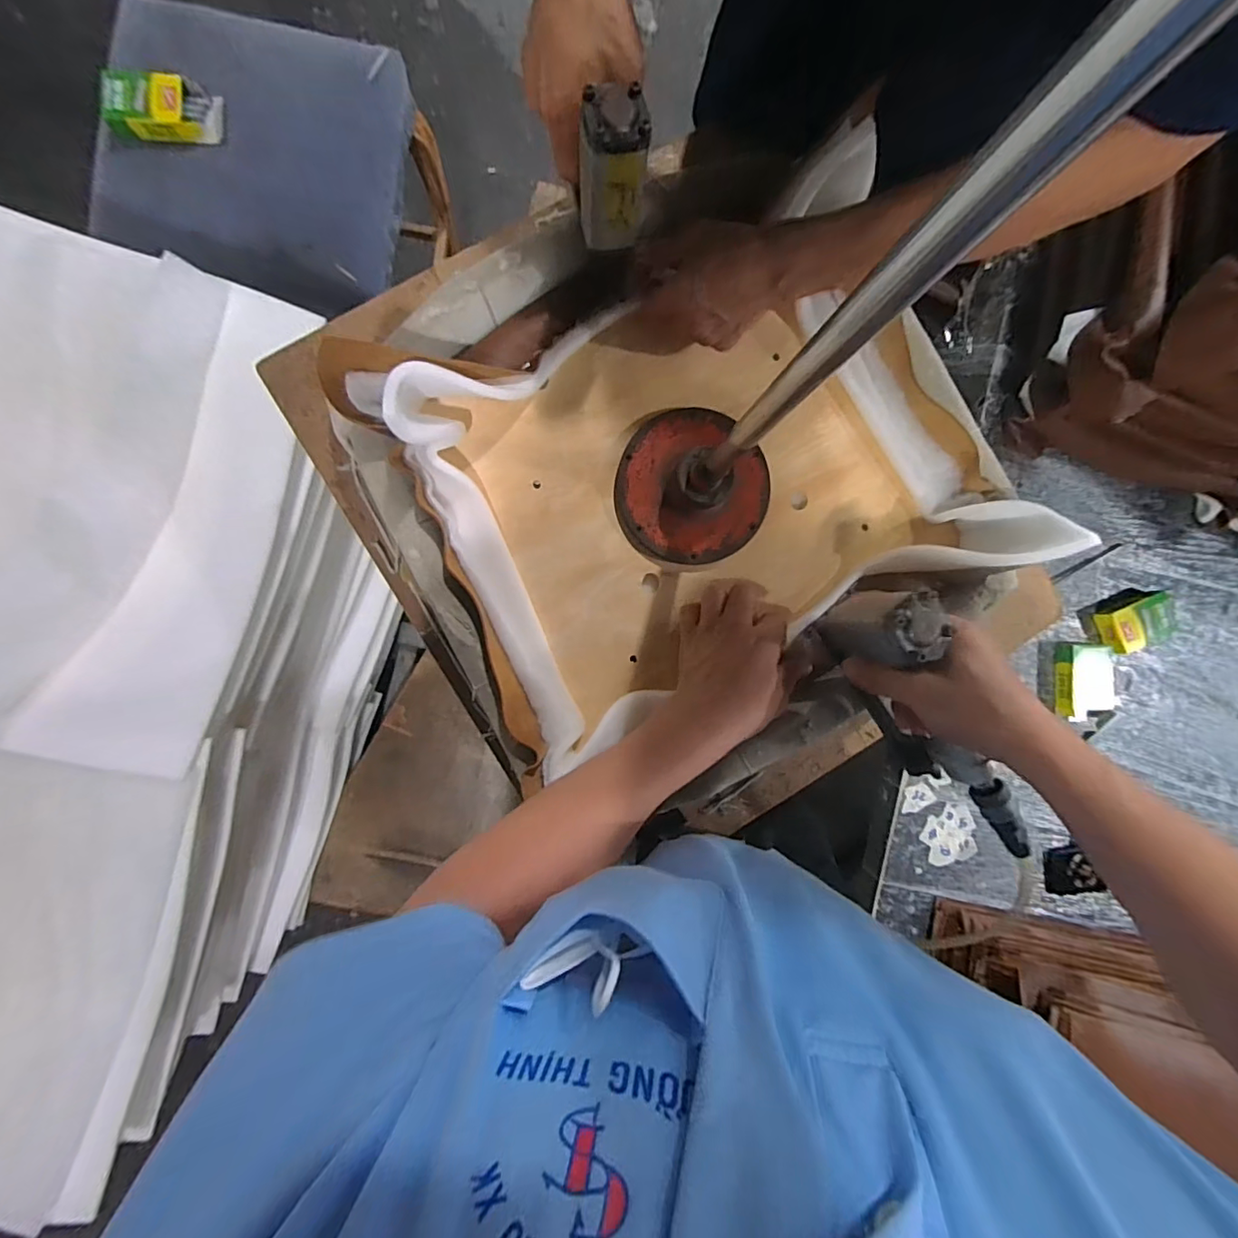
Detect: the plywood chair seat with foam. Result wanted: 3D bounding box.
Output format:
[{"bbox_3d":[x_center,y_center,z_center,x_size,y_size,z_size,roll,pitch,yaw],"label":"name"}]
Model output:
[{"bbox_3d":[0.087,-0.133,0.476,0.515,0.096,0.368,-25,93,-4],"label":"plywood chair seat with foam"}]

